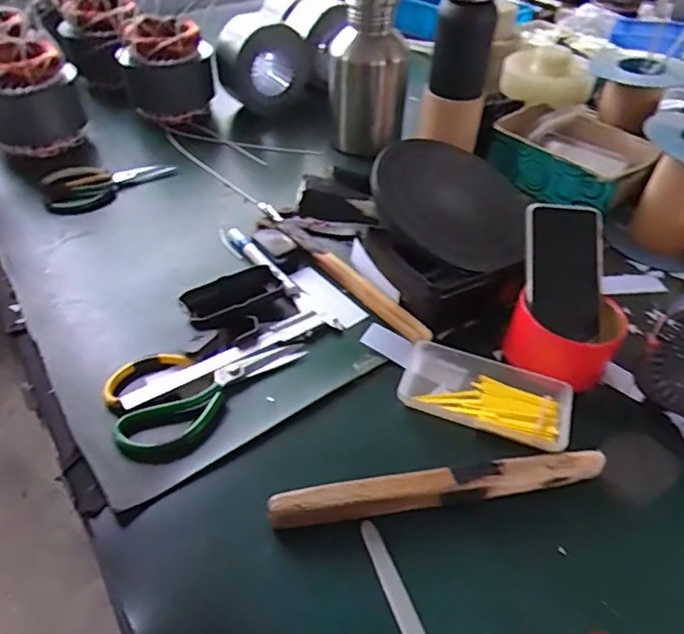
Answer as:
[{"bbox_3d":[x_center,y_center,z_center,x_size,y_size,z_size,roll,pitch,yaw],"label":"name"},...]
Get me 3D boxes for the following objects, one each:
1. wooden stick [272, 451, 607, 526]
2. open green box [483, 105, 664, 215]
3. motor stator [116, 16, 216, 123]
[{"bbox_3d":[0.082,0.138,0.437,0.276,0.030,0.023,-6,45,-7],"label":"wooden stick"},{"bbox_3d":[0.343,-0.244,0.806,0.167,0.065,0.212,-32,56,-29],"label":"open green box"},{"bbox_3d":[-0.301,-0.430,0.930,0.149,0.144,0.135,-12,46,-13],"label":"motor stator"}]

